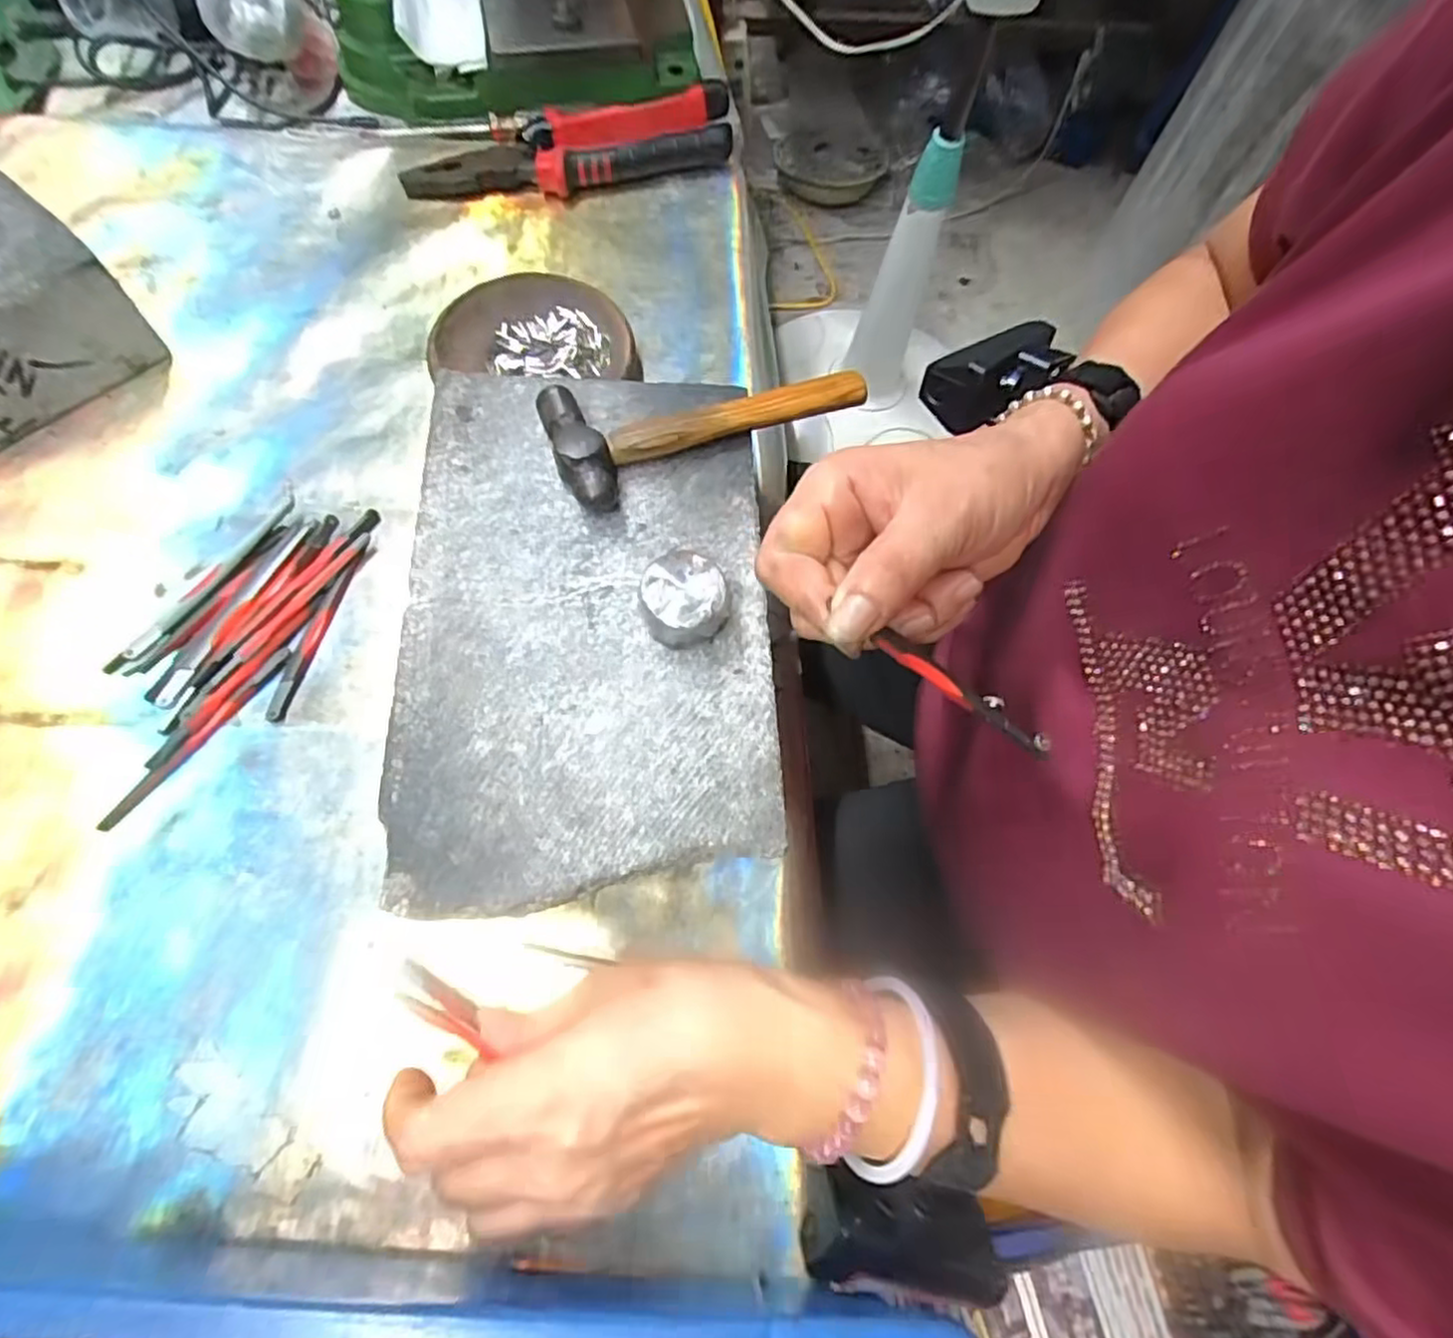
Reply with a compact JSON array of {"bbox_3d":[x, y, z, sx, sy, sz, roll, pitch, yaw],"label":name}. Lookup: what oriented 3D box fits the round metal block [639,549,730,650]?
[{"bbox_3d":[-0.017,-0.029,0.284,0.035,0.022,0.037,1,68,-3],"label":"round metal block"}]

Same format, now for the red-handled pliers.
[{"bbox_3d":[-0.104,-0.348,0.462,0.215,0.033,0.062,-8,68,-6],"label":"red-handled pliers"}]

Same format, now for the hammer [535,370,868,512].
[{"bbox_3d":[-0.010,-0.124,0.322,0.151,0.022,0.063,-27,72,-14],"label":"hammer"}]

